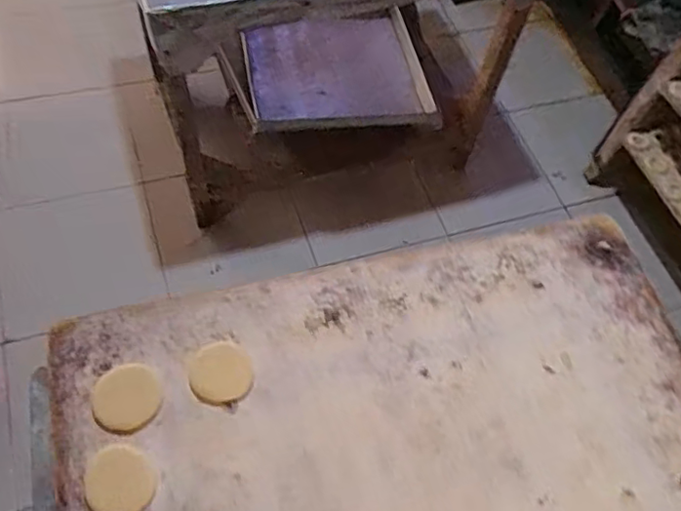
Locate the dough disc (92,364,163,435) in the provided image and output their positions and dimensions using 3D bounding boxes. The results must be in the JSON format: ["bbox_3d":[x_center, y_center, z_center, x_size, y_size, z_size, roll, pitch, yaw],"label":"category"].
[{"bbox_3d":[-0.186,0.126,0.533,0.054,0.006,0.060,29,61,10],"label":"dough disc"}]

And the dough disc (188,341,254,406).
[{"bbox_3d":[-0.109,0.108,0.556,0.055,0.004,0.057,3,59,-5],"label":"dough disc"}]

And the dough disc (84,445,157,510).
[{"bbox_3d":[-0.181,0.187,0.500,0.053,0.008,0.058,3,59,-5],"label":"dough disc"}]

